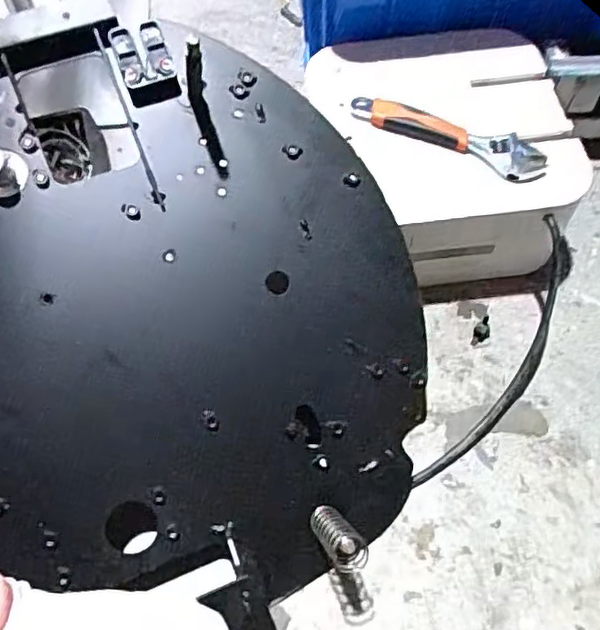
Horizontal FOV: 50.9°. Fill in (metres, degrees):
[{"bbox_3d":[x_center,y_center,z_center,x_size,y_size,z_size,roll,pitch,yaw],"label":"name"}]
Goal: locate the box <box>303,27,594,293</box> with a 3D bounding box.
[{"bbox_3d":[0.142,-0.164,0.663,0.242,0.125,0.269,-8,59,-2],"label":"box"}]

